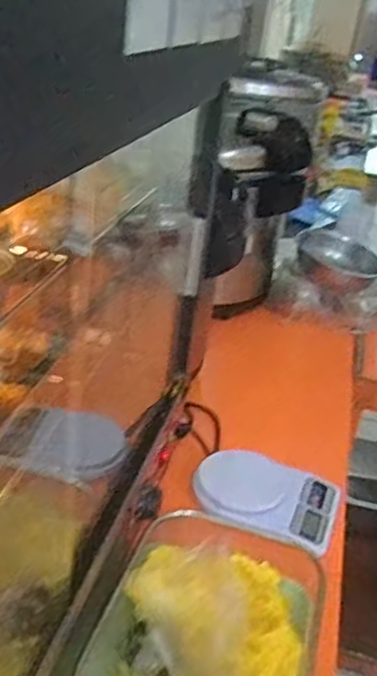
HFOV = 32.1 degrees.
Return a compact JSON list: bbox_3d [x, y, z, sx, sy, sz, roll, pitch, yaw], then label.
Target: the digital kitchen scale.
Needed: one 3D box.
[{"bbox_3d":[0.107,0.214,0.905,0.191,0.035,0.138,15,30,14],"label":"digital kitchen scale"}]

